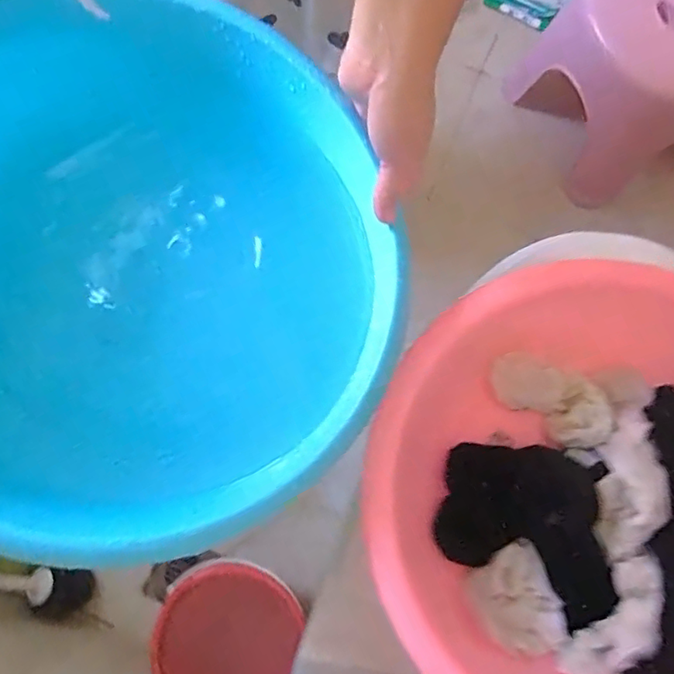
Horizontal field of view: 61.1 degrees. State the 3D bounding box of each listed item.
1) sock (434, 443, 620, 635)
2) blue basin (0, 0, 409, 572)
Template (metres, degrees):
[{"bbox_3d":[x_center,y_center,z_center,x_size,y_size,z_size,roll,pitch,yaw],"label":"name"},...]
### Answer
[{"bbox_3d":[0.174,0.172,0.518,0.157,0.029,0.138,12,75,4],"label":"sock"},{"bbox_3d":[-0.147,-0.056,0.430,0.369,0.131,0.397,-15,75,-4],"label":"blue basin"}]

